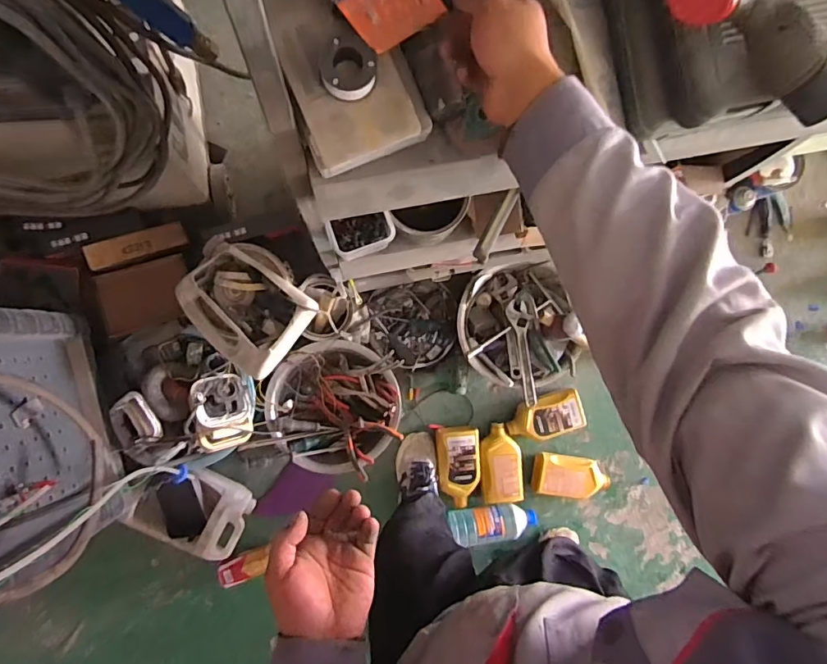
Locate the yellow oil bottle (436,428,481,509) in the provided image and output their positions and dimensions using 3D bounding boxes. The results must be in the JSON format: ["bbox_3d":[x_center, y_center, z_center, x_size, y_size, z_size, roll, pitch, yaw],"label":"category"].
[{"bbox_3d":[0.128,0.380,1.383,0.120,0.054,0.224,-3,91,-7],"label":"yellow oil bottle"}]

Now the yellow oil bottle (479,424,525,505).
[{"bbox_3d":[0.246,0.373,1.395,0.117,0.055,0.219,-4,91,-7],"label":"yellow oil bottle"}]

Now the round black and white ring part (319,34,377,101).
[{"bbox_3d":[-0.062,-0.253,0.467,0.053,0.022,0.053,0,90,-7],"label":"round black and white ring part"}]

